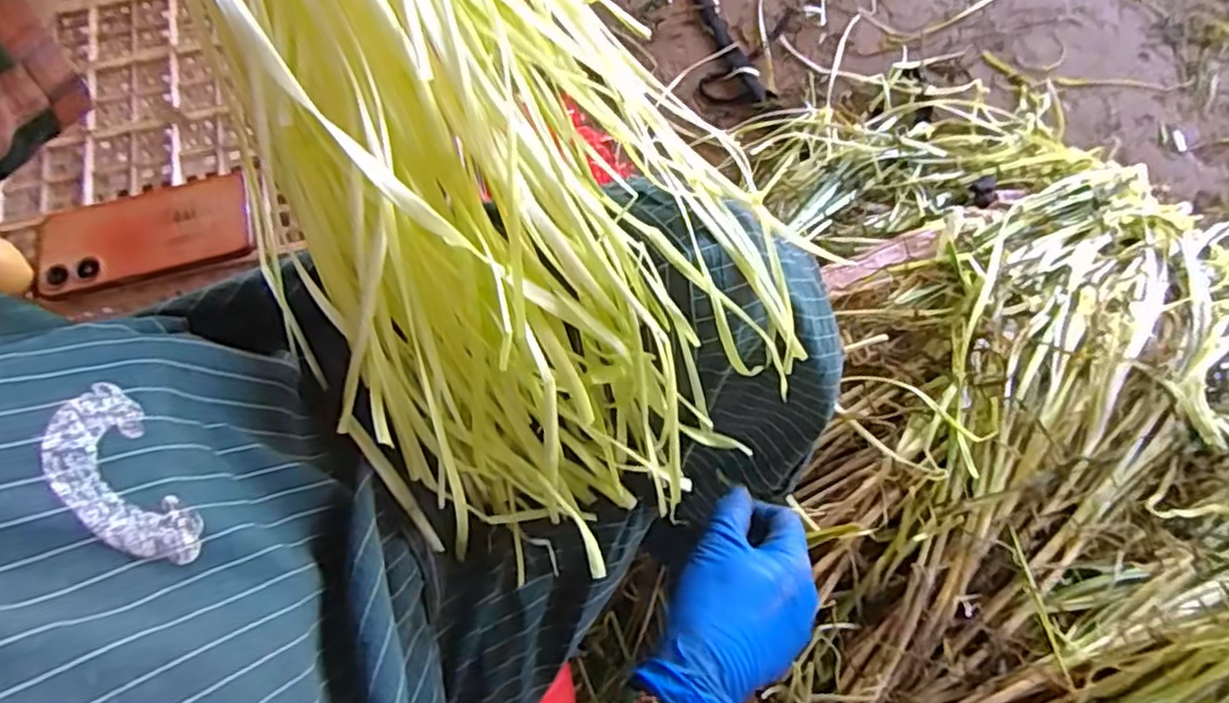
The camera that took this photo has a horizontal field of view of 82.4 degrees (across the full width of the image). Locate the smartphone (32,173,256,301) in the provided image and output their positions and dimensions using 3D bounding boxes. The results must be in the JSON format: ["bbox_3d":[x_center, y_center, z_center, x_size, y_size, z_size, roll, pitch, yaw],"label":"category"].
[{"bbox_3d":[-0.366,-0.091,0.547,0.163,0.005,0.077,-13,71,-4],"label":"smartphone"}]

